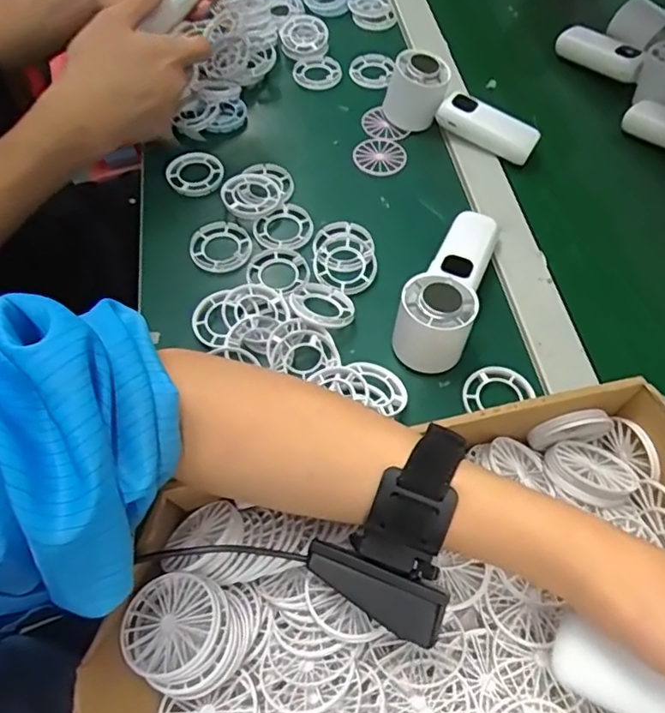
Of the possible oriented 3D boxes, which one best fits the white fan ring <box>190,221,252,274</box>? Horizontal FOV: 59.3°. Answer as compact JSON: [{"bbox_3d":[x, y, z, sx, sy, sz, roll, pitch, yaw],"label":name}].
[{"bbox_3d":[-0.096,-0.096,0.502,0.051,0.011,0.049,-1,58,2],"label":"white fan ring"}]

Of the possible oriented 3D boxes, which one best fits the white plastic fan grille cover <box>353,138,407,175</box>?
[{"bbox_3d":[0.047,-0.197,0.572,0.047,0.005,0.050,29,64,18],"label":"white plastic fan grille cover"}]

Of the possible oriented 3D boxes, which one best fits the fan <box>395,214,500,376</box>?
[{"bbox_3d":[0.094,-0.063,0.452,0.050,0.048,0.155,18,61,13],"label":"fan"}]

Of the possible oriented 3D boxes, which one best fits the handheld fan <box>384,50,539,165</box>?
[{"bbox_3d":[0.124,-0.240,0.565,0.150,0.060,0.057,35,66,21],"label":"handheld fan"}]

